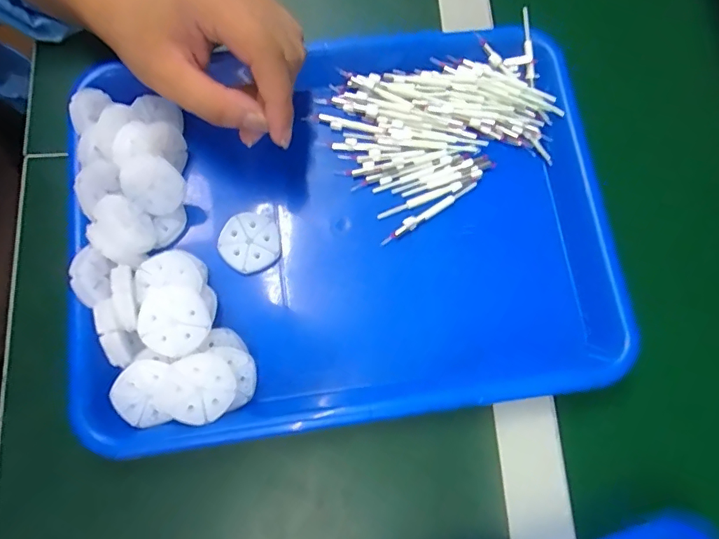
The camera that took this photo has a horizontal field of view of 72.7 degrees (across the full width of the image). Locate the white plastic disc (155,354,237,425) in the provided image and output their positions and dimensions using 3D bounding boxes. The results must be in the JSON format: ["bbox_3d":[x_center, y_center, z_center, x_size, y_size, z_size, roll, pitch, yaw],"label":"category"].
[{"bbox_3d":[-0.088,0.066,0.269,0.037,0.004,0.038,0,89,-21],"label":"white plastic disc"}]

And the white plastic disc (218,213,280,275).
[{"bbox_3d":[-0.070,-0.017,0.311,0.038,0.004,0.036,0,83,-2],"label":"white plastic disc"}]

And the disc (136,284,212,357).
[{"bbox_3d":[-0.105,0.028,0.275,0.038,0.007,0.038,1,76,-3],"label":"disc"}]

